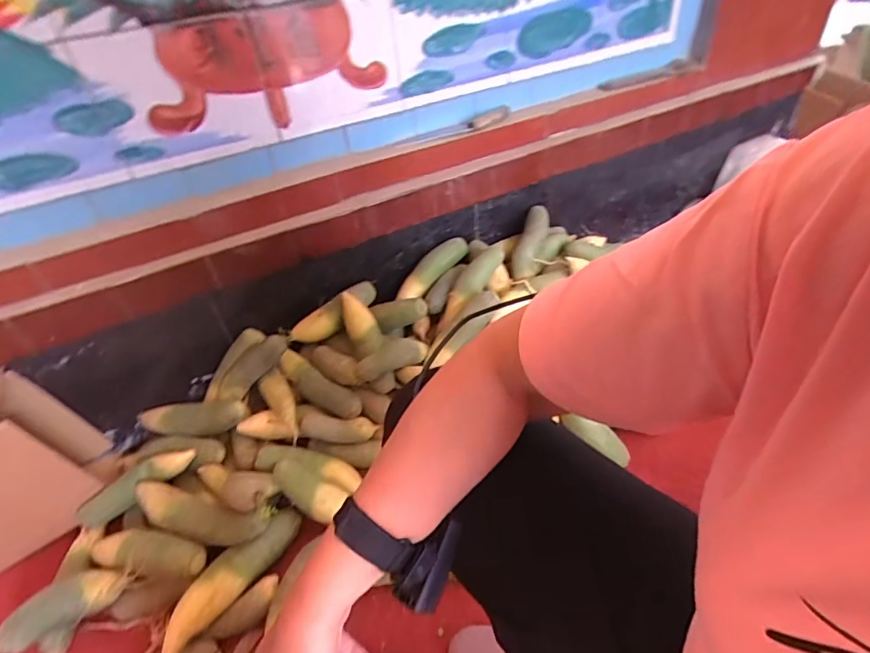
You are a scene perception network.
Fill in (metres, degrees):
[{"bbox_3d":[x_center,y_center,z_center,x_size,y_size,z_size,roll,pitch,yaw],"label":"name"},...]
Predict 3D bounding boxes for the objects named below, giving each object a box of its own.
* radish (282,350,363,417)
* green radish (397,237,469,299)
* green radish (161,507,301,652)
[{"bbox_3d":[-0.229,0.122,0.937,0.187,0.051,0.053,33,51,11],"label":"radish"},{"bbox_3d":[0.000,-0.129,1.058,0.201,0.052,0.050,-43,50,-11],"label":"green radish"},{"bbox_3d":[-0.308,0.381,0.722,0.049,0.068,0.254,20,47,28],"label":"green radish"}]

